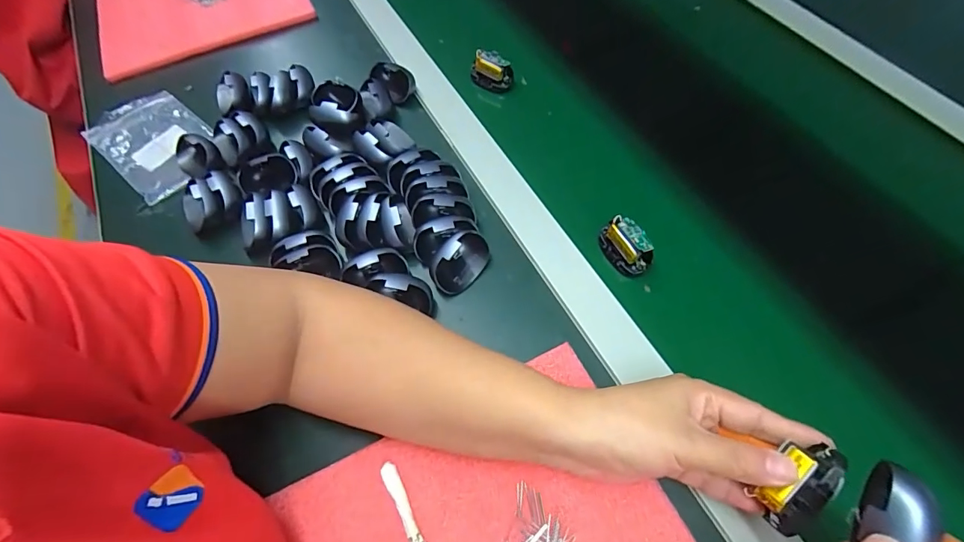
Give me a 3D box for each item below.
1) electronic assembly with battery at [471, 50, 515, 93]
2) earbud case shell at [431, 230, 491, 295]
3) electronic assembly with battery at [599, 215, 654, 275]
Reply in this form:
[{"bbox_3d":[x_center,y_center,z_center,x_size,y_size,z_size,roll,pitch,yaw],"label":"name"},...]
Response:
[{"bbox_3d":[0.012,-0.228,0.502,0.047,0.037,0.022,18,61,5],"label":"electronic assembly with battery"},{"bbox_3d":[-0.019,-0.008,0.379,0.056,0.024,0.043,-44,102,-3],"label":"earbud case shell"},{"bbox_3d":[0.127,-0.022,0.384,0.025,0.030,0.049,-24,66,-17],"label":"electronic assembly with battery"}]

